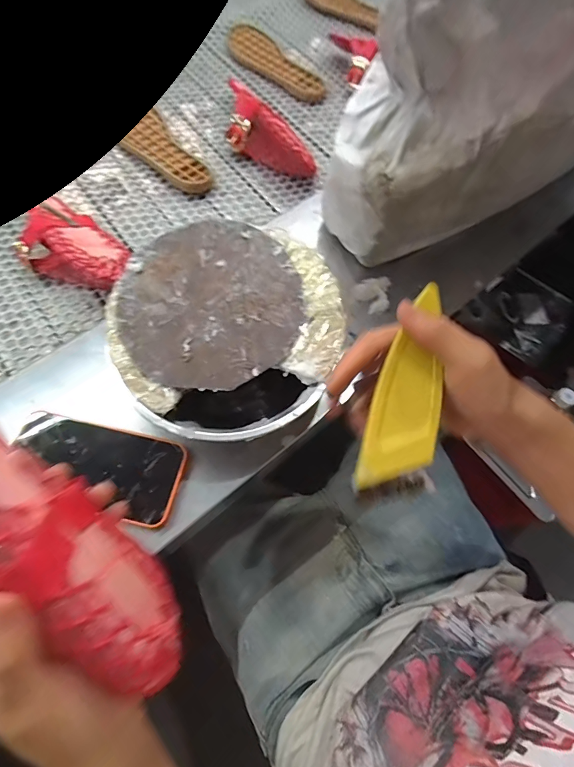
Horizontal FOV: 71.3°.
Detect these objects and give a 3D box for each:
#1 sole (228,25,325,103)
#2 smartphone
[{"bbox_3d":[-0.017,-0.532,0.663,0.209,0.011,0.080,39,71,13],"label":"sole"},{"bbox_3d":[-0.181,0.079,0.378,0.159,0.009,0.079,13,64,0],"label":"smartphone"}]

